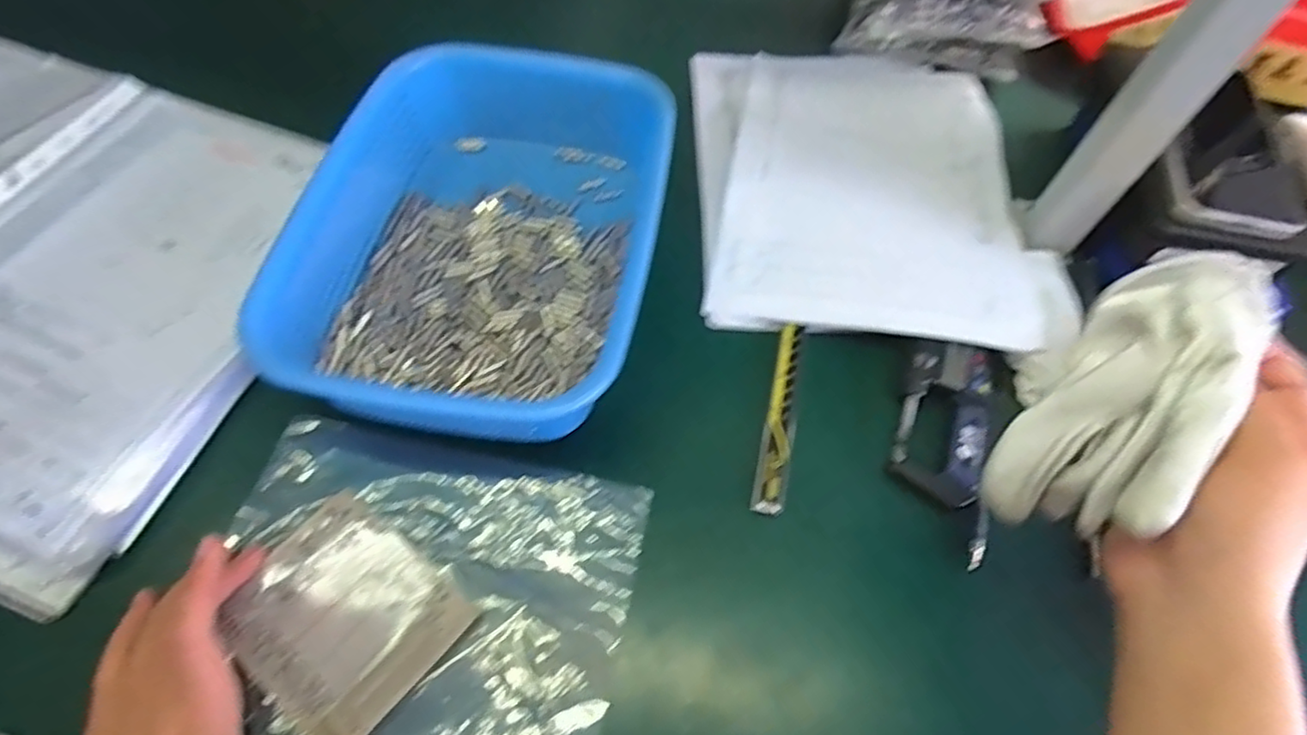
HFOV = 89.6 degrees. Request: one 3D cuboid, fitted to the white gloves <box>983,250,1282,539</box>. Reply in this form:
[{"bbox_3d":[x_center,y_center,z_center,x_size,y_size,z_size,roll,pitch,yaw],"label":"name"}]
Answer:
[{"bbox_3d":[0.196,0.011,0.283,0.058,0.083,0.115,37,63,18],"label":"white gloves"}]

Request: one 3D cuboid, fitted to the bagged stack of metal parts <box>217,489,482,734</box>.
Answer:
[{"bbox_3d":[-0.157,0.126,0.335,0.105,0.007,0.087,35,63,17],"label":"bagged stack of metal parts"}]

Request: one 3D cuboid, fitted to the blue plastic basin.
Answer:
[{"bbox_3d":[-0.107,-0.083,0.432,0.206,0.081,0.288,8,58,1],"label":"blue plastic basin"}]

